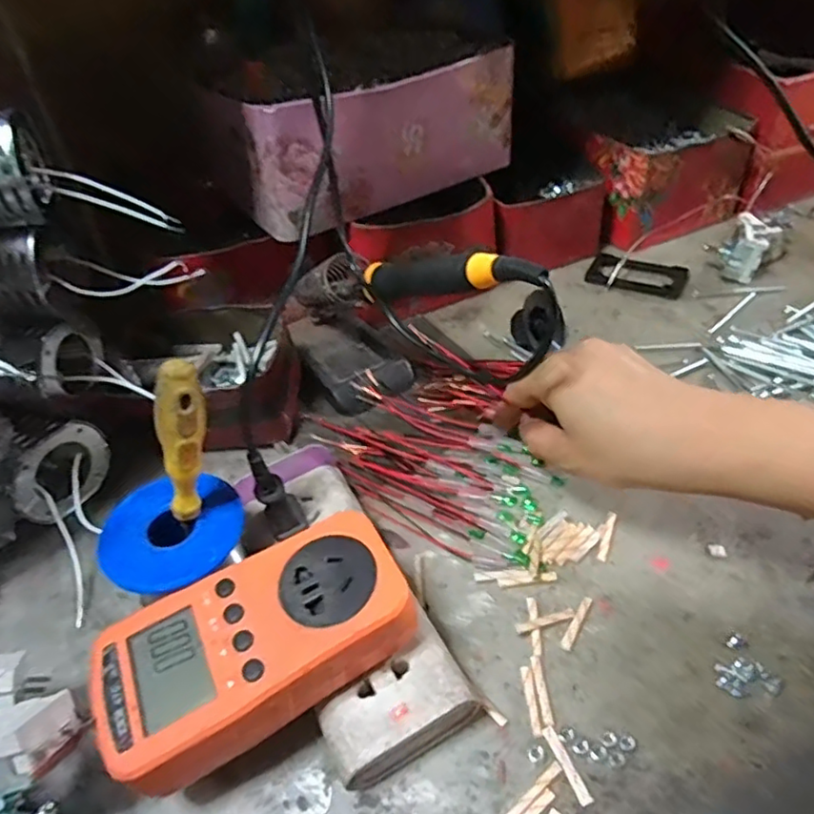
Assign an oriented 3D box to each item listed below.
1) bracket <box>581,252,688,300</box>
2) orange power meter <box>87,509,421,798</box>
[{"bbox_3d":[0.193,-0.111,0.518,0.077,0.005,0.052,23,51,27],"label":"bracket"},{"bbox_3d":[-0.063,0.098,0.260,0.125,0.033,0.068,-25,47,-19],"label":"orange power meter"}]

